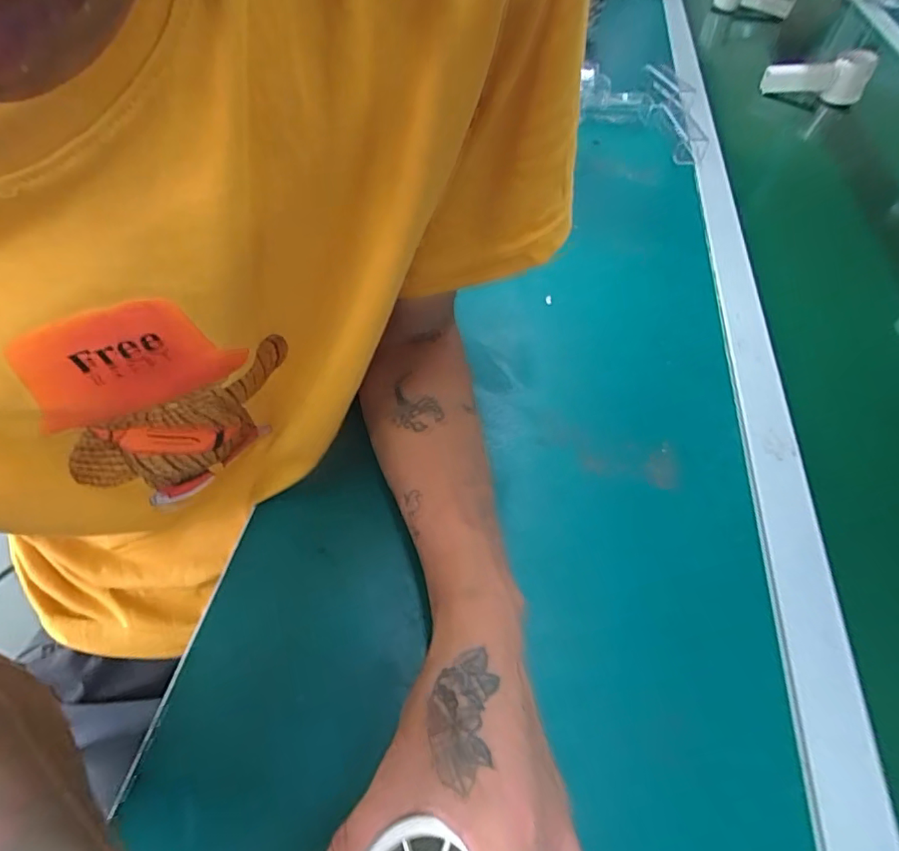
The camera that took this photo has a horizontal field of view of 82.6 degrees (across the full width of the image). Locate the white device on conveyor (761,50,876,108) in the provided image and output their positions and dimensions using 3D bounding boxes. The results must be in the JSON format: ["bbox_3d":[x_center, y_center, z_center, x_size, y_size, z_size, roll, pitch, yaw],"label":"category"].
[{"bbox_3d":[0.598,-0.576,0.837,0.155,0.065,0.067,5,55,-2],"label":"white device on conveyor"}]

